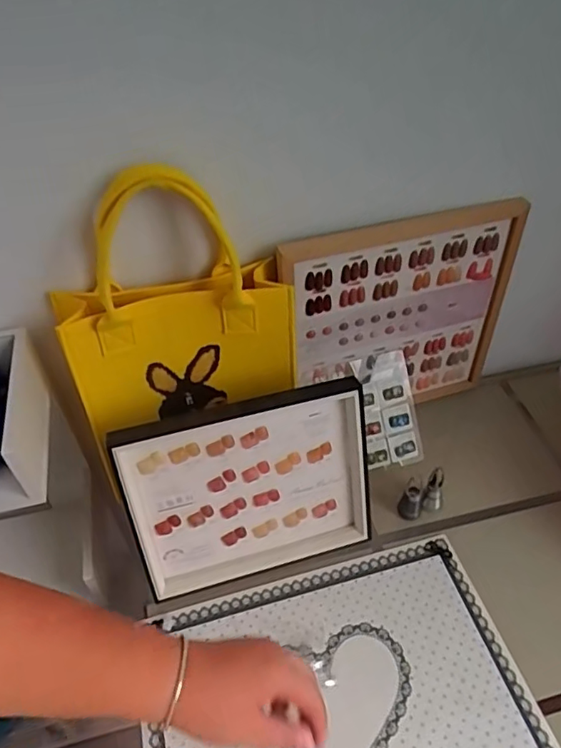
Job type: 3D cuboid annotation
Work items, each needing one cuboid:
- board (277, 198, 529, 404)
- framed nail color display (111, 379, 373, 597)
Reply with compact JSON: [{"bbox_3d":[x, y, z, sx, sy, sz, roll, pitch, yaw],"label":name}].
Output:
[{"bbox_3d":[0.157,-0.069,0.747,0.313,0.299,0.026,-12,48,-10],"label":"board"},{"bbox_3d":[-0.032,0.132,0.632,0.272,0.228,0.018,-13,27,-9],"label":"framed nail color display"}]

